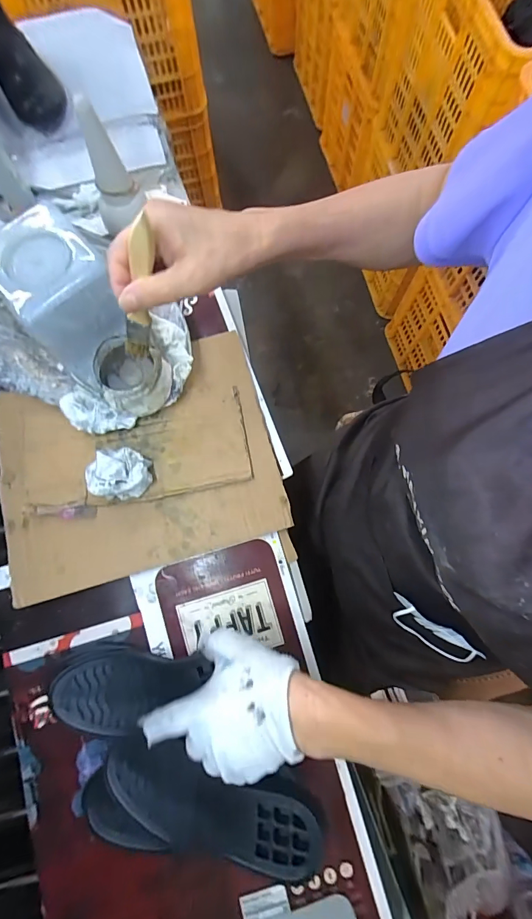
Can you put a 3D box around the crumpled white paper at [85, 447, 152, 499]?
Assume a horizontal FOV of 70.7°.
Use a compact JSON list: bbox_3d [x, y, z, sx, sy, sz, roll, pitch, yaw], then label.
[{"bbox_3d":[-0.162,0.015,0.413,0.066,0.037,0.053,-12,78,-2],"label":"crumpled white paper"}]

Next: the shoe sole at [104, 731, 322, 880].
[{"bbox_3d":[-0.055,0.316,0.348,0.210,0.028,0.068,0,77,22],"label":"shoe sole"}]

